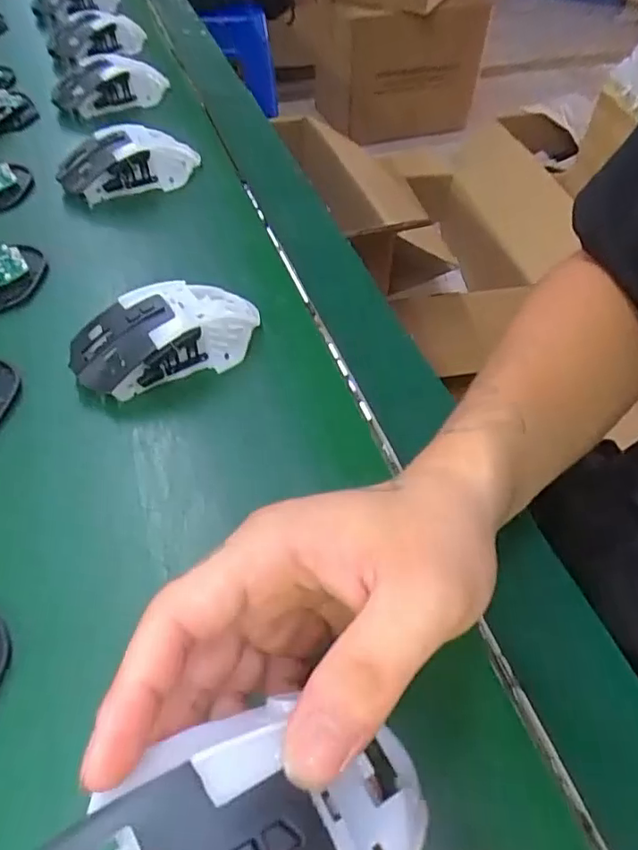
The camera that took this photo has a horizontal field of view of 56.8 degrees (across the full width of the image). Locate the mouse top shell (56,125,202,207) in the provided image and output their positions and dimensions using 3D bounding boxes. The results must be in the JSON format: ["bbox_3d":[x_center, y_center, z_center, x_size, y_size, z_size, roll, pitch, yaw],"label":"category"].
[{"bbox_3d":[-0.153,-0.215,0.478,0.113,0.037,0.057,-19,54,-17],"label":"mouse top shell"}]

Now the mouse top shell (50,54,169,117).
[{"bbox_3d":[-0.198,-0.322,0.566,0.099,0.043,0.051,-6,51,-8],"label":"mouse top shell"}]

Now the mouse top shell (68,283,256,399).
[{"bbox_3d":[-0.090,-0.057,0.352,0.114,0.036,0.065,-17,53,-16],"label":"mouse top shell"}]

